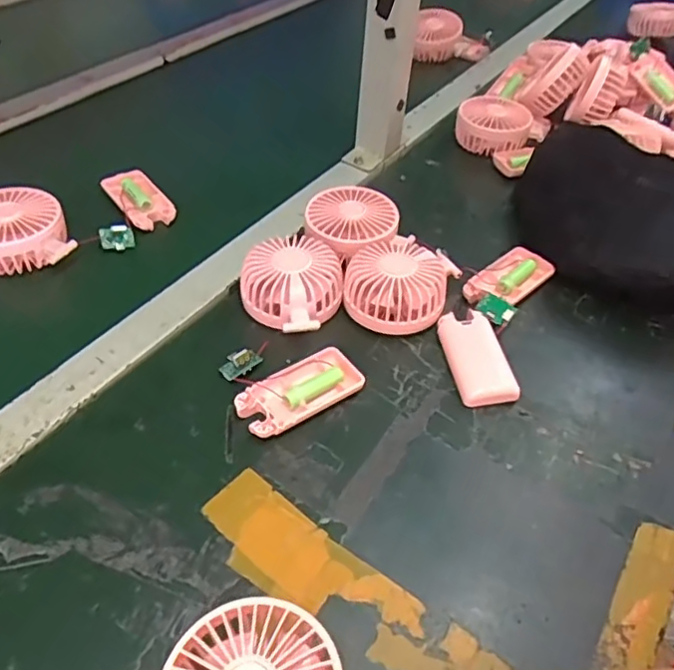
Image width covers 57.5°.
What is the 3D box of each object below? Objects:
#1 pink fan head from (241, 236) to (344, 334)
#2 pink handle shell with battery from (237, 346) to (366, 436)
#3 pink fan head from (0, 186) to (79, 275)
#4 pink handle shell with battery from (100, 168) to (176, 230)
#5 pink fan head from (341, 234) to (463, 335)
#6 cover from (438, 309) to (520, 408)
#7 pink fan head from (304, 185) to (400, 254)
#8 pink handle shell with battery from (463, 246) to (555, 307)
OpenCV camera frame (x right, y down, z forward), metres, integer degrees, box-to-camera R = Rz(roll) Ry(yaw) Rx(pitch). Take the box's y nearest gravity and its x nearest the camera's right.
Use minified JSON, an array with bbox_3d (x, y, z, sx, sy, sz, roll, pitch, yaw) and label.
[{"bbox_3d":[-0.036,-0.043,0.530,0.085,0.047,0.081,2,45,-2],"label":"pink fan head"},{"bbox_3d":[-0.029,0.043,0.467,0.094,0.015,0.048,-26,53,-26],"label":"pink handle shell with battery"},{"bbox_3d":[-0.289,-0.094,0.549,0.086,0.036,0.086,2,45,-2],"label":"pink fan head"},{"bbox_3d":[-0.200,-0.138,0.625,0.045,0.015,0.085,-28,53,-28],"label":"pink handle shell with battery"},{"bbox_3d":[0.058,-0.047,0.539,0.085,0.043,0.100,31,51,24],"label":"pink fan head"},{"bbox_3d":[0.113,0.018,0.501,0.041,0.018,0.089,-6,46,-10],"label":"cover"},{"bbox_3d":[0.013,-0.103,0.590,0.084,0.045,0.087,10,46,6],"label":"pink fan head"},{"bbox_3d":[0.158,-0.049,0.571,0.099,0.018,0.046,-34,57,-31],"label":"pink handle shell with battery"}]

